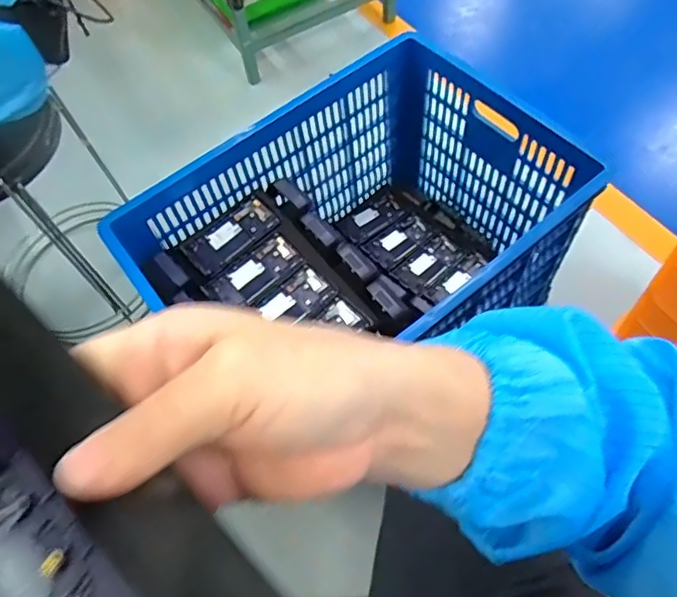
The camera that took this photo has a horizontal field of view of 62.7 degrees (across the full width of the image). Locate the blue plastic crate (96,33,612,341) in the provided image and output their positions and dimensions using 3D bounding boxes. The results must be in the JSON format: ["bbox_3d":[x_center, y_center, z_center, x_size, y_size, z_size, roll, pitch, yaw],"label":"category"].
[{"bbox_3d":[0.022,-0.090,1.018,0.668,0.327,0.491,-34,66,-16],"label":"blue plastic crate"}]

